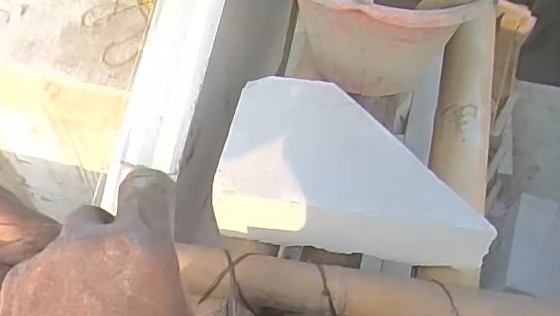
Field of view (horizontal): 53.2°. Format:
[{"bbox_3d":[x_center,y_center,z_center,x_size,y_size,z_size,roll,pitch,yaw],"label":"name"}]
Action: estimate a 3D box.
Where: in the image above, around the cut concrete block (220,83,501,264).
[{"bbox_3d":[0.091,0.011,0.708,0.313,0.104,0.200,9,53,5],"label":"cut concrete block"}]

